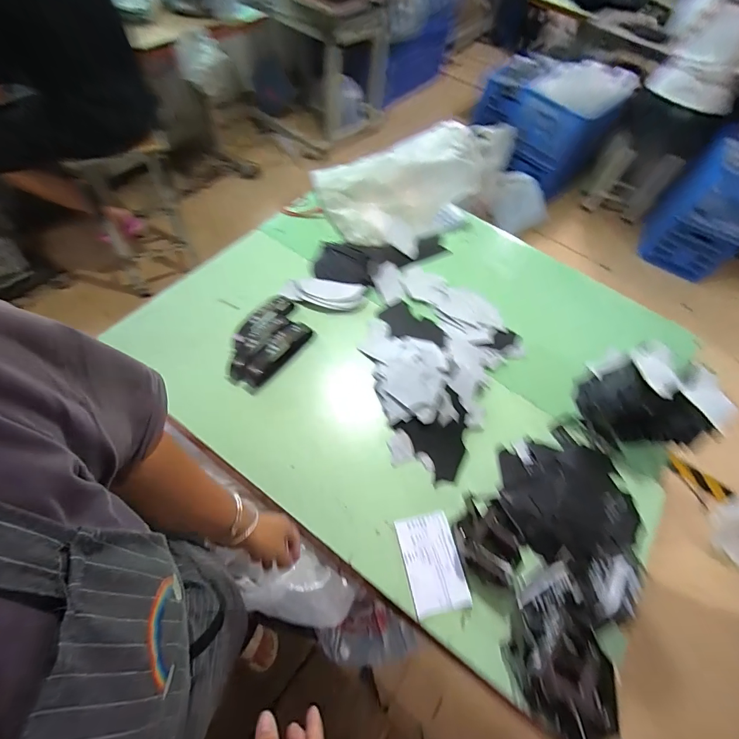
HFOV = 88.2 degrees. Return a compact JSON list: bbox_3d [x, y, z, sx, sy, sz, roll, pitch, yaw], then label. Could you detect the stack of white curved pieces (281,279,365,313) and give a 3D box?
[{"bbox_3d":[-0.118,-0.193,0.983,0.200,0.035,0.073,5,63,2],"label":"stack of white curved pieces"}]

